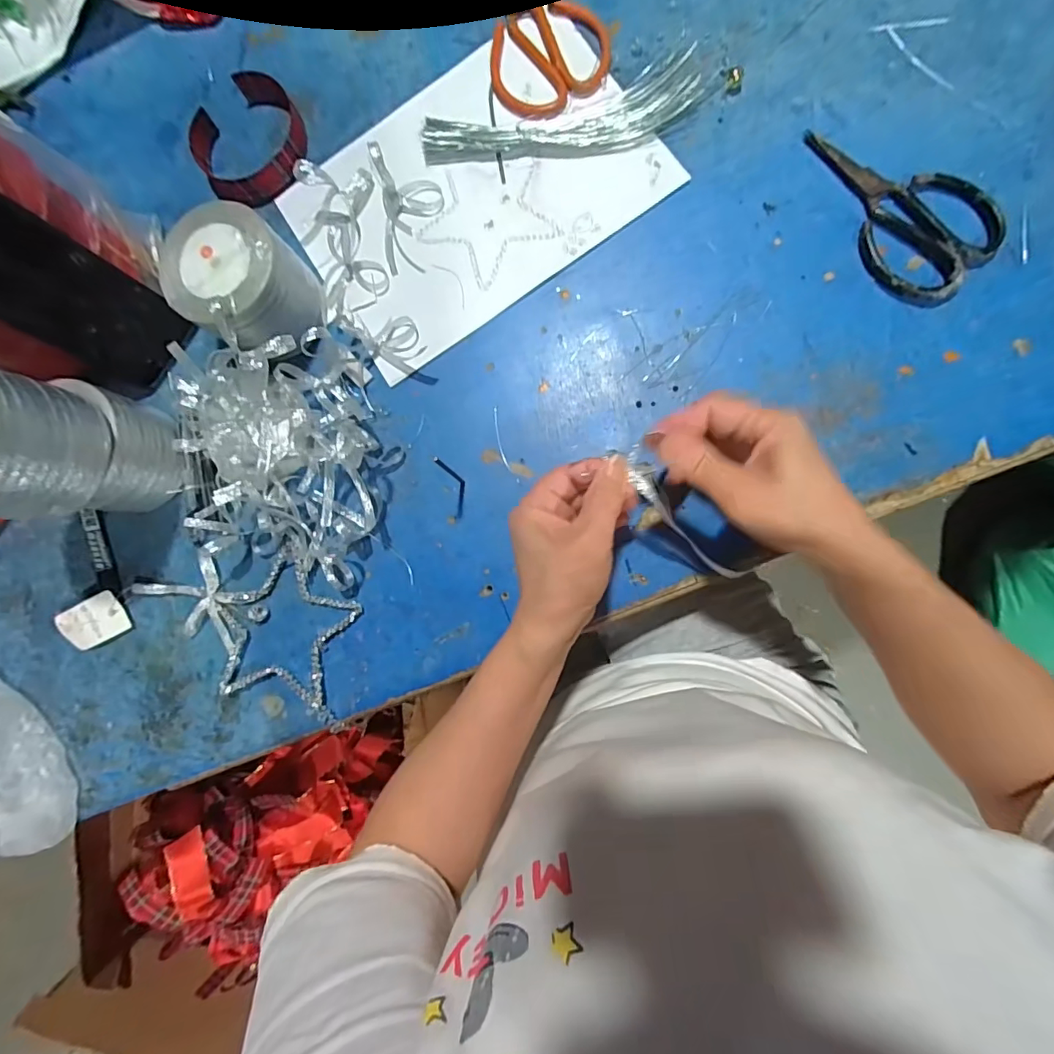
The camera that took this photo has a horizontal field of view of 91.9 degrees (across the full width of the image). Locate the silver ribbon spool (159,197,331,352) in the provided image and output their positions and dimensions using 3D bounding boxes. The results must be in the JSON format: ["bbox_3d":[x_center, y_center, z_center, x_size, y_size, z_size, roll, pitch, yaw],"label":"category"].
[{"bbox_3d":[-0.218,-0.189,0.410,0.110,0.083,0.091,38,93,7],"label":"silver ribbon spool"}]

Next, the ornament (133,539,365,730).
[{"bbox_3d":[-0.237,0.073,0.431,0.203,0.011,0.127,18,90,8],"label":"ornament"}]

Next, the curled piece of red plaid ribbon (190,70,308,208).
[{"bbox_3d":[-0.244,-0.337,0.450,0.102,0.023,0.099,0,88,7],"label":"curled piece of red plaid ribbon"}]

